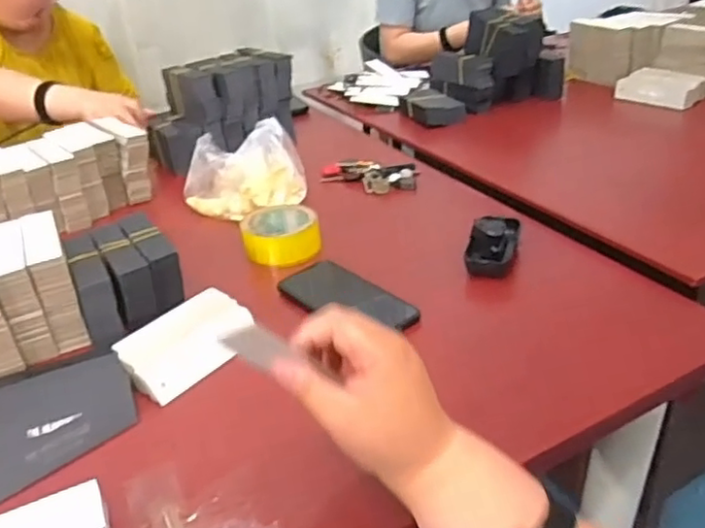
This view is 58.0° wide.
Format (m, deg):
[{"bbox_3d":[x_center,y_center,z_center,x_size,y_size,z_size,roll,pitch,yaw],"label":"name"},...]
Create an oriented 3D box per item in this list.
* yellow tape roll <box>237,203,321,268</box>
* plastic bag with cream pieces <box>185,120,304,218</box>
[{"bbox_3d":[-0.093,-0.036,0.823,0.097,0.046,0.090,-10,31,-7],"label":"yellow tape roll"},{"bbox_3d":[-0.156,-0.129,0.913,0.163,0.101,0.094,-15,32,-15],"label":"plastic bag with cream pieces"}]

